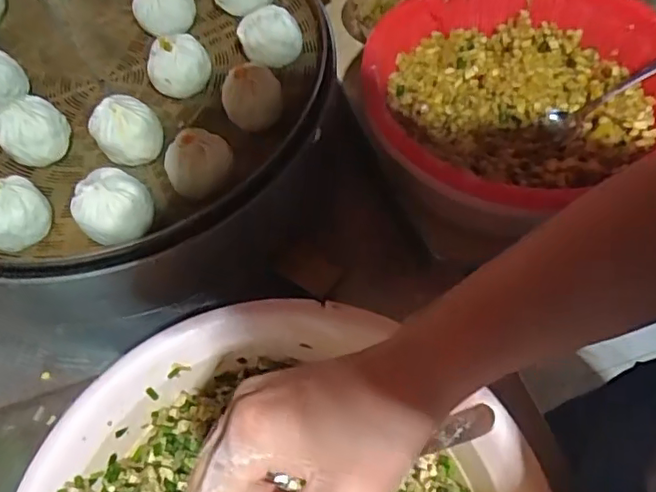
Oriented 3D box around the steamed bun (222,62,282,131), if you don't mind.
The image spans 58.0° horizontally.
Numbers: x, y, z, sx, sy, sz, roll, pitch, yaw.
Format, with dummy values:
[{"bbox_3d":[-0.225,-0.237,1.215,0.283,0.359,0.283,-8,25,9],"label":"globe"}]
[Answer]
[{"bbox_3d":[-0.072,-0.138,0.573,0.053,0.057,0.055,0,59,0],"label":"steamed bun"}]

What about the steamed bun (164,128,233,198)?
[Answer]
[{"bbox_3d":[-0.117,-0.073,0.542,0.058,0.052,0.054,-28,62,-15],"label":"steamed bun"}]

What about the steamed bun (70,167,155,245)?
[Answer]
[{"bbox_3d":[-0.182,-0.028,0.513,0.062,0.060,0.054,-37,65,-20],"label":"steamed bun"}]

